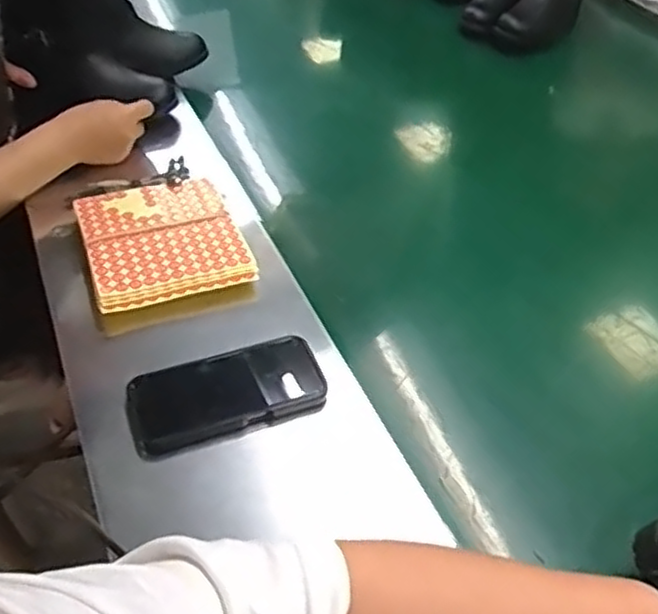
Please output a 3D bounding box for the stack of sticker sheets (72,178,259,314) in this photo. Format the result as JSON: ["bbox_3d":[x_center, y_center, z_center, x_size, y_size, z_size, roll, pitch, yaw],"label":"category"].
[{"bbox_3d":[-0.180,-0.074,0.781,0.158,0.022,0.177,-16,47,-16],"label":"stack of sticker sheets"}]

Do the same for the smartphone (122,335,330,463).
[{"bbox_3d":[-0.090,0.079,0.652,0.175,0.023,0.080,-15,46,-15],"label":"smartphone"}]

